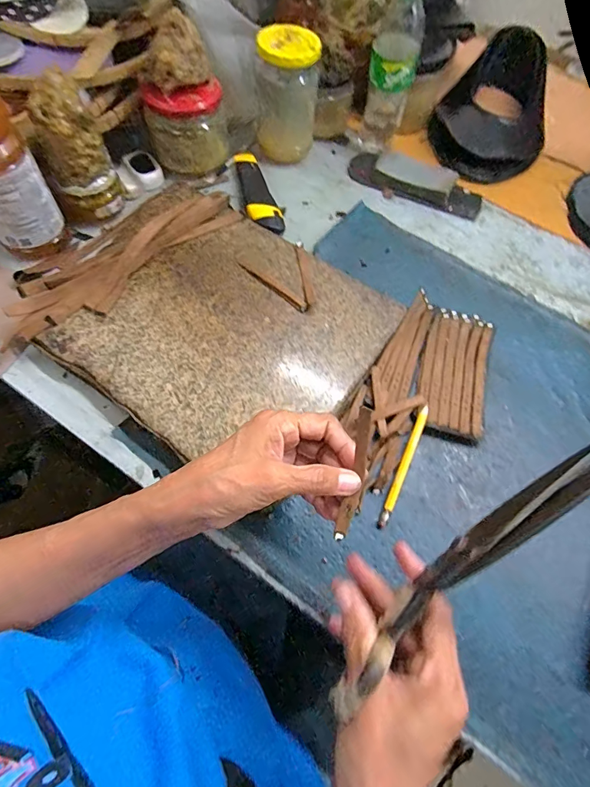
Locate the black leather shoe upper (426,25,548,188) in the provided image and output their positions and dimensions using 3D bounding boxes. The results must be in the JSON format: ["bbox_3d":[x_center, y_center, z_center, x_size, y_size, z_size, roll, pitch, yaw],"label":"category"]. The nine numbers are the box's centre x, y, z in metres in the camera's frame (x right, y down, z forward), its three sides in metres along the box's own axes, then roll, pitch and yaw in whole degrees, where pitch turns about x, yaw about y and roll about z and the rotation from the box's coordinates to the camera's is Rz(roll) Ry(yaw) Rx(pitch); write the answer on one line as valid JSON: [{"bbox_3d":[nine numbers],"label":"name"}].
[{"bbox_3d":[0.285,-0.404,0.573,0.153,0.083,0.254,21,65,6],"label":"black leather shoe upper"}]

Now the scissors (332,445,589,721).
[{"bbox_3d":[0.090,0.096,0.221,0.015,0.046,0.201,42,104,15],"label":"scissors"}]

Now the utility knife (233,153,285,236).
[{"bbox_3d":[-0.046,-0.257,0.520,0.042,0.017,0.139,-11,65,-9],"label":"utility knife"}]

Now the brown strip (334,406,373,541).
[{"bbox_3d":[0.040,0.054,0.268,0.013,0.010,0.089,12,94,2],"label":"brown strip"}]

